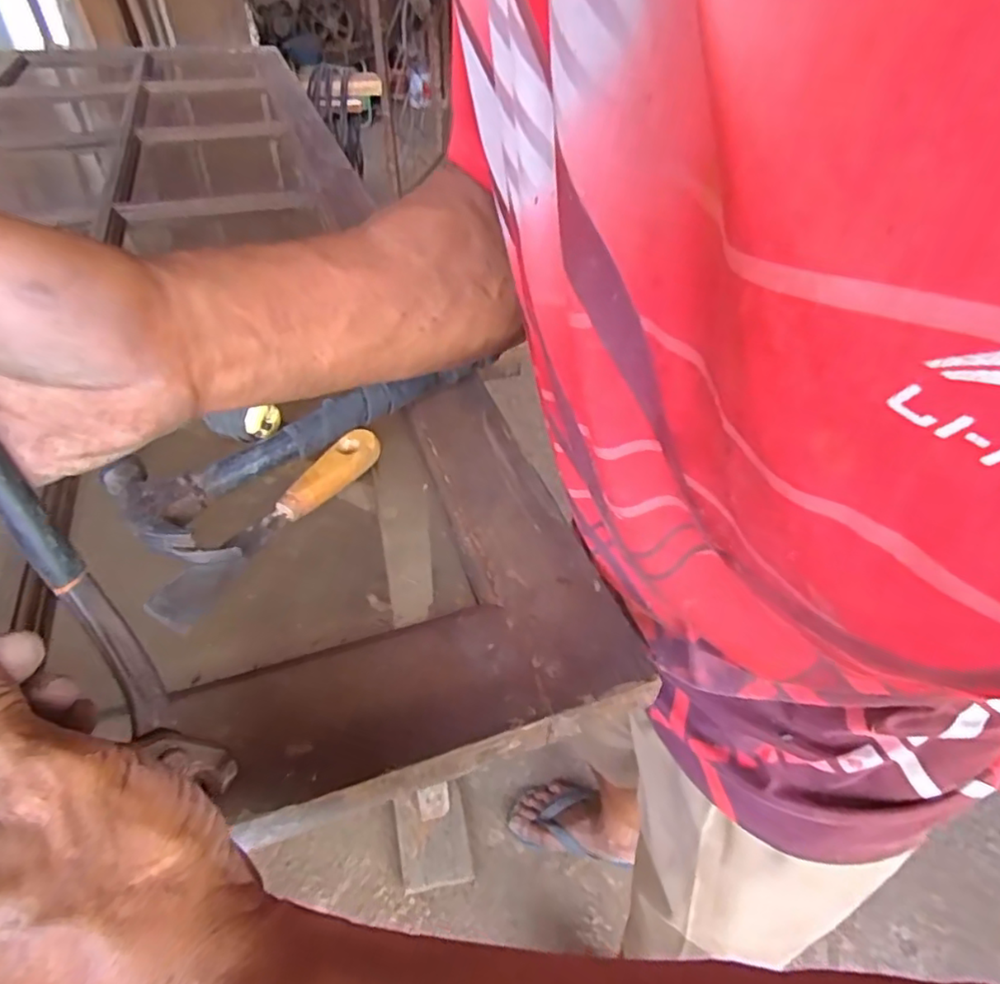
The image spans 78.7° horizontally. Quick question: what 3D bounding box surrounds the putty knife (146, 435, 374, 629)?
[{"bbox_3d":[-0.139,0.014,0.373,0.036,0.021,0.165,22,47,22],"label":"putty knife"}]

